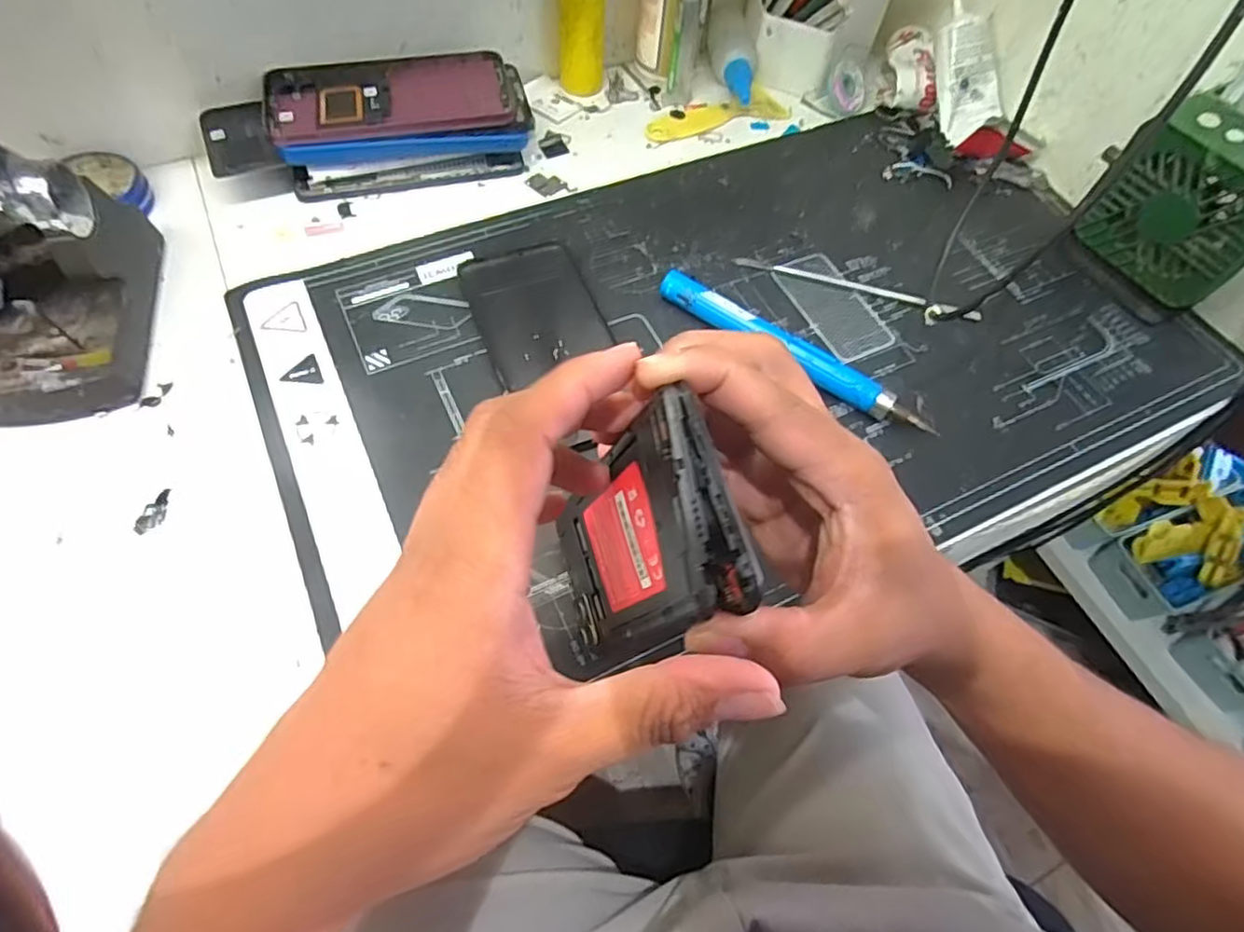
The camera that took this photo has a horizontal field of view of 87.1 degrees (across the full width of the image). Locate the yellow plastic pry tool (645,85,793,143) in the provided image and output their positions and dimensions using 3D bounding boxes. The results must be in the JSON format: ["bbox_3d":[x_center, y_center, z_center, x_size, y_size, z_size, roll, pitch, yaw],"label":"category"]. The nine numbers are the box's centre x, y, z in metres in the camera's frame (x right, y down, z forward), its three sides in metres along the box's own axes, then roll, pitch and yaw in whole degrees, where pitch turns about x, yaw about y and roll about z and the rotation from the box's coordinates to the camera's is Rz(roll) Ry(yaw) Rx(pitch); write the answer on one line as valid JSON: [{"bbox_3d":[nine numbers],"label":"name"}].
[{"bbox_3d":[0.078,-0.295,0.545,0.127,0.006,0.039,-19,64,-14],"label":"yellow plastic pry tool"}]

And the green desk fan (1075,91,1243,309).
[{"bbox_3d":[0.360,-0.161,0.424,0.046,0.112,0.096,-28,67,-18],"label":"green desk fan"}]

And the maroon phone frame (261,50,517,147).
[{"bbox_3d":[-0.165,-0.267,0.469,0.170,0.008,0.082,-11,62,-10],"label":"maroon phone frame"}]

